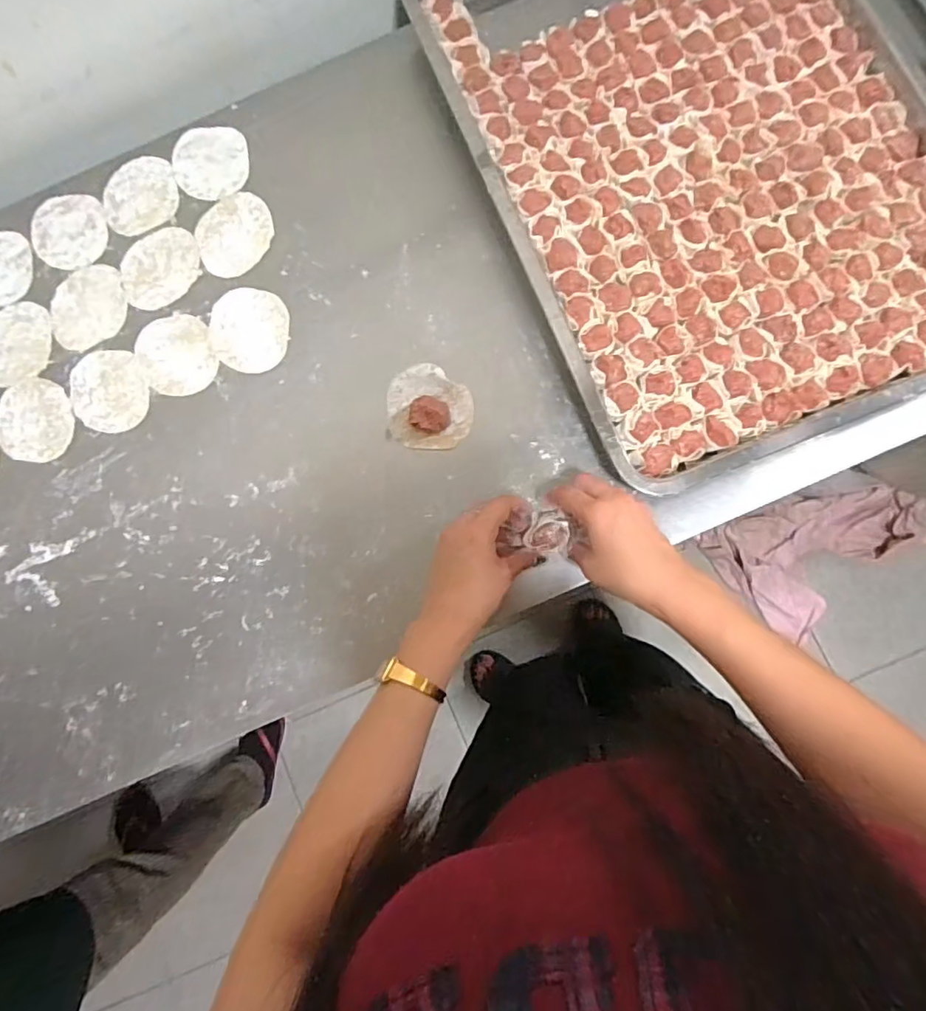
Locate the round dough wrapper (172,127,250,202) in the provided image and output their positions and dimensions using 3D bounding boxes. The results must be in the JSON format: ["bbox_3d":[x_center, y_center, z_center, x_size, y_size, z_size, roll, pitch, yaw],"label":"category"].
[{"bbox_3d":[-0.264,-0.361,0.593,0.079,0.007,0.084,0,83,3],"label":"round dough wrapper"}]

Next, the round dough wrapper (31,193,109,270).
[{"bbox_3d":[-0.428,-0.301,0.616,0.079,0.009,0.091,-13,82,1],"label":"round dough wrapper"}]

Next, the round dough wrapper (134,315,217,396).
[{"bbox_3d":[-0.287,-0.150,0.566,0.074,0.004,0.084,-22,82,0],"label":"round dough wrapper"}]

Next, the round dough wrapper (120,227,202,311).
[{"bbox_3d":[-0.310,-0.244,0.581,0.082,0.004,0.083,0,83,3],"label":"round dough wrapper"}]

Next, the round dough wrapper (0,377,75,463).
[{"bbox_3d":[-0.433,-0.087,0.570,0.077,0.004,0.084,0,83,3],"label":"round dough wrapper"}]

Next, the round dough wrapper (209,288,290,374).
[{"bbox_3d":[-0.213,-0.175,0.560,0.080,0.004,0.086,0,83,3],"label":"round dough wrapper"}]

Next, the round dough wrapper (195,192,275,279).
[{"bbox_3d":[-0.236,-0.282,0.585,0.079,0.004,0.087,-15,82,1],"label":"round dough wrapper"}]

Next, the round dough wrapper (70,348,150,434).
[{"bbox_3d":[-0.356,-0.116,0.567,0.076,0.004,0.087,-28,82,-1],"label":"round dough wrapper"}]

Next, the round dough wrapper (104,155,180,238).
[{"bbox_3d":[-0.339,-0.329,0.593,0.080,0.008,0.083,0,83,3],"label":"round dough wrapper"}]

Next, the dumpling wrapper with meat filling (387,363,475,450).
[{"bbox_3d":[-0.031,-0.095,0.528,0.079,0.020,0.081,0,83,3],"label":"dumpling wrapper with meat filling"}]

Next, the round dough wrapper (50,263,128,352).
[{"bbox_3d":[-0.386,-0.205,0.580,0.079,0.004,0.084,0,83,3],"label":"round dough wrapper"}]

